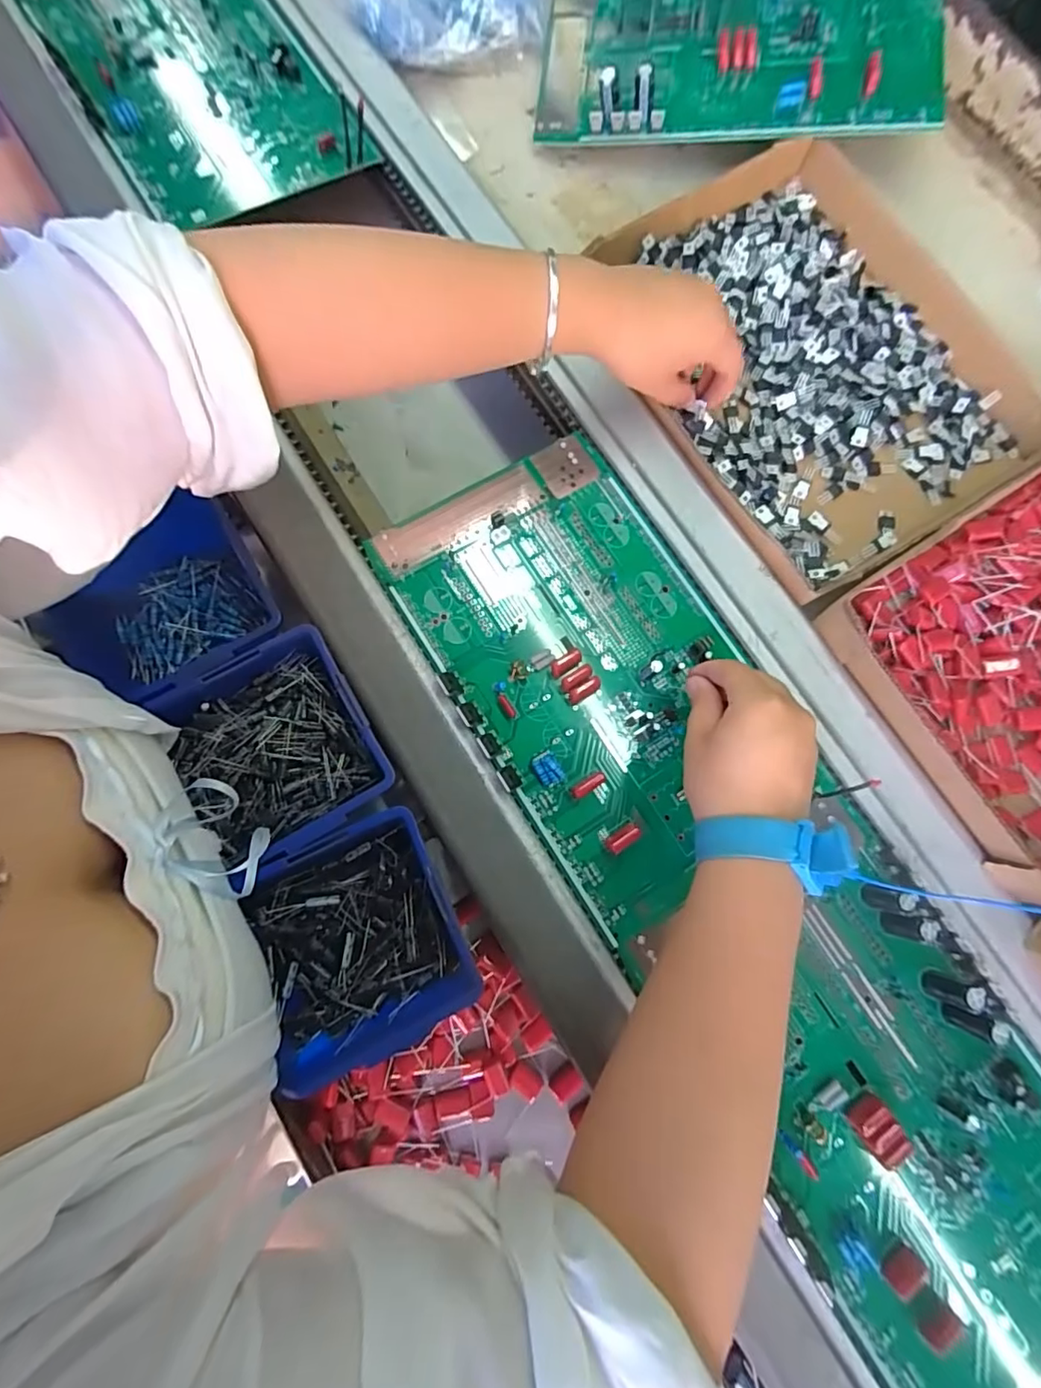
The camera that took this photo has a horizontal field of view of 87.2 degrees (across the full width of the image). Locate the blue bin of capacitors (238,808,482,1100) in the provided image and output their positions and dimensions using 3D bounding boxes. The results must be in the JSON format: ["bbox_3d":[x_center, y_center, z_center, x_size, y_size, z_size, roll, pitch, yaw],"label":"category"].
[{"bbox_3d":[-0.096,0.150,0.324,0.116,0.048,0.134,-22,80,-11],"label":"blue bin of capacitors"}]

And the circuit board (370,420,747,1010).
[{"bbox_3d":[0.049,-0.015,0.364,0.173,0.020,0.314,-31,81,-6],"label":"circuit board"}]

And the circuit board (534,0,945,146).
[{"bbox_3d":[0.172,-0.533,0.436,0.316,0.046,0.203,9,79,10],"label":"circuit board"}]

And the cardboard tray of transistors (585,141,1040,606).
[{"bbox_3d":[0.220,-0.249,0.405,0.239,0.028,0.309,-28,81,-6],"label":"cardboard tray of transistors"}]

